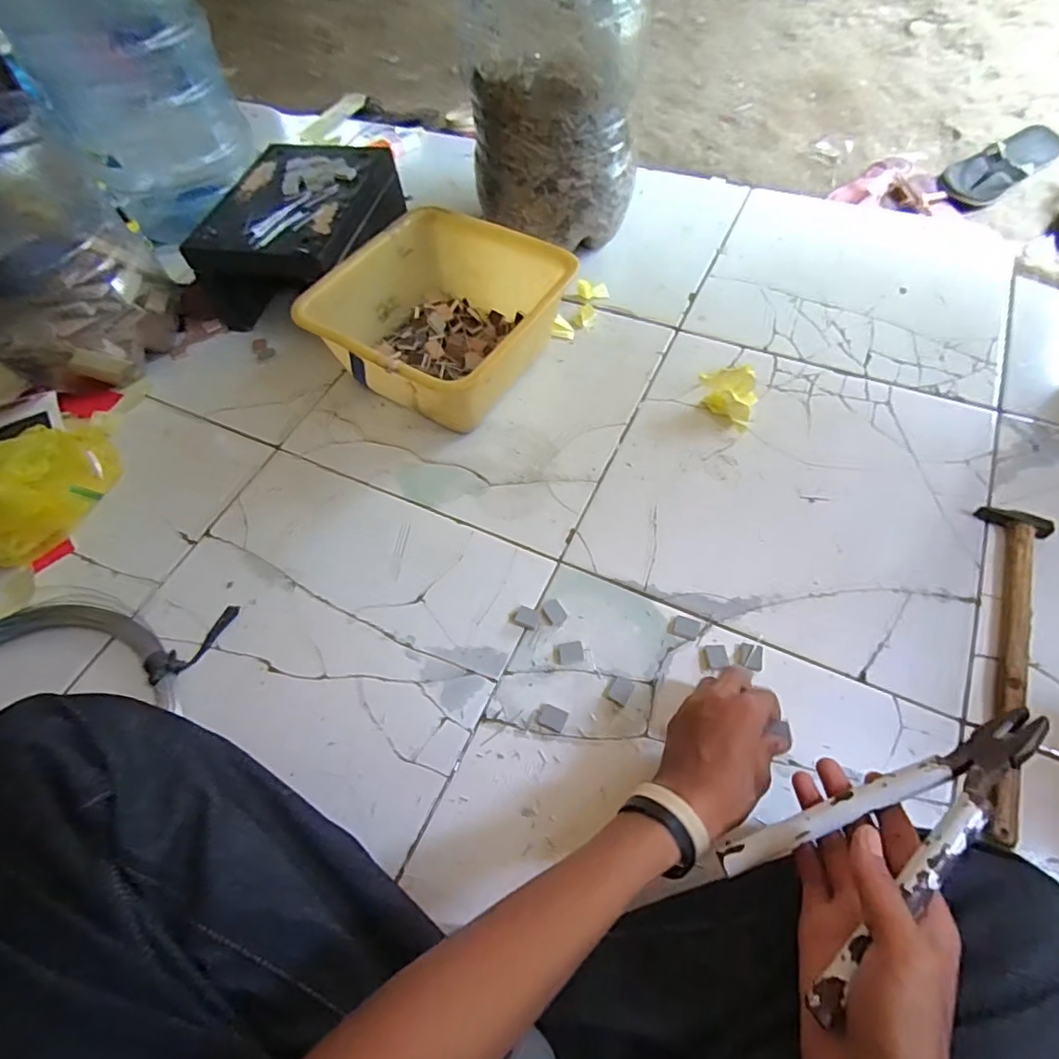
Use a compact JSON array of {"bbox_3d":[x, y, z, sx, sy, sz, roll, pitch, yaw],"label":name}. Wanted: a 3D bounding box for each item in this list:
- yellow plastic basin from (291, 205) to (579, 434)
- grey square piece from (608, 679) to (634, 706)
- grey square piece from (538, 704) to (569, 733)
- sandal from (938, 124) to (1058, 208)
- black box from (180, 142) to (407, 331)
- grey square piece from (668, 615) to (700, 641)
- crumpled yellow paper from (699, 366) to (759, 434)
[{"bbox_3d":[-0.111,-0.268,0.731,0.257,0.125,0.269,30,65,19],"label":"yellow plastic basin"},{"bbox_3d":[0.089,0.155,0.542,0.019,0.004,0.021,25,64,16],"label":"grey square piece"},{"bbox_3d":[0.023,0.179,0.534,0.024,0.004,0.020,22,63,15],"label":"grey square piece"},{"bbox_3d":[0.852,-0.661,1.019,0.250,0.045,0.106,-27,61,-11],"label":"sandal"},{"bbox_3d":[-0.327,-0.444,0.840,0.218,0.123,0.297,15,62,13],"label":"black box"},{"bbox_3d":[0.157,0.099,0.569,0.029,0.004,0.022,19,62,14],"label":"grey square piece"},{"bbox_3d":[0.241,-0.161,0.687,0.064,0.047,0.061,10,61,8],"label":"crumpled yellow paper"}]

